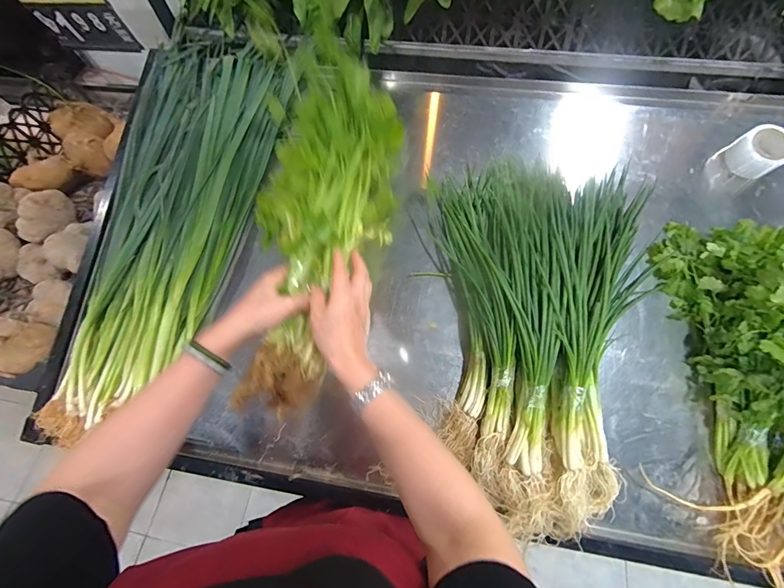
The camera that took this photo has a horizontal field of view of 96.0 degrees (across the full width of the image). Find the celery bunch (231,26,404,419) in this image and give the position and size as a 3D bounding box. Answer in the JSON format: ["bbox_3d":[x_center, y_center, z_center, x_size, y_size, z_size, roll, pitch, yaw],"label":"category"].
[{"bbox_3d":[-0.112,-0.089,0.487,0.182,0.134,0.465,11,80,8],"label":"celery bunch"}]

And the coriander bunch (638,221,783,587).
[{"bbox_3d":[0.509,0.122,0.445,0.262,0.133,0.451,2,83,4],"label":"coriander bunch"}]

